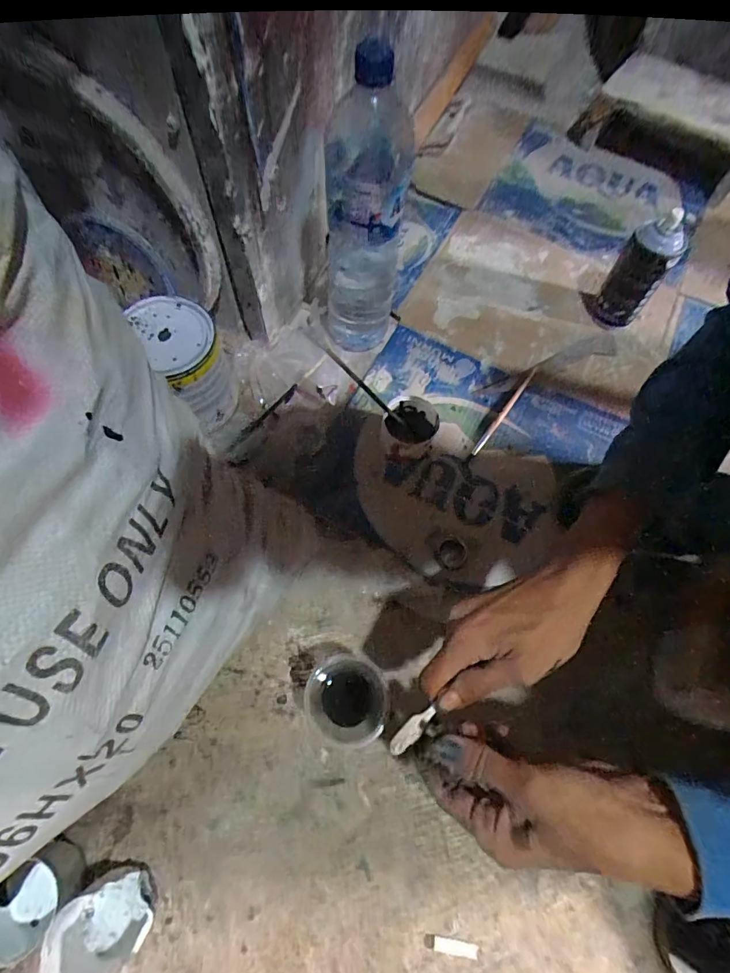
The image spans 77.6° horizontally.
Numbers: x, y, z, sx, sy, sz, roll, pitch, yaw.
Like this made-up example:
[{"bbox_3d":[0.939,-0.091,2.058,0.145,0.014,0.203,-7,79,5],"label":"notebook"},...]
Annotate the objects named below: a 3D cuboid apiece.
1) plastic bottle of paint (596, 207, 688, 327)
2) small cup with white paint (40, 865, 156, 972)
[{"bbox_3d":[0.375,-0.289,0.619,0.065,0.132,0.063,24,65,9],"label":"plastic bottle of paint"},{"bbox_3d":[-0.214,0.357,0.365,0.082,0.044,0.062,-41,75,-17],"label":"small cup with white paint"}]

